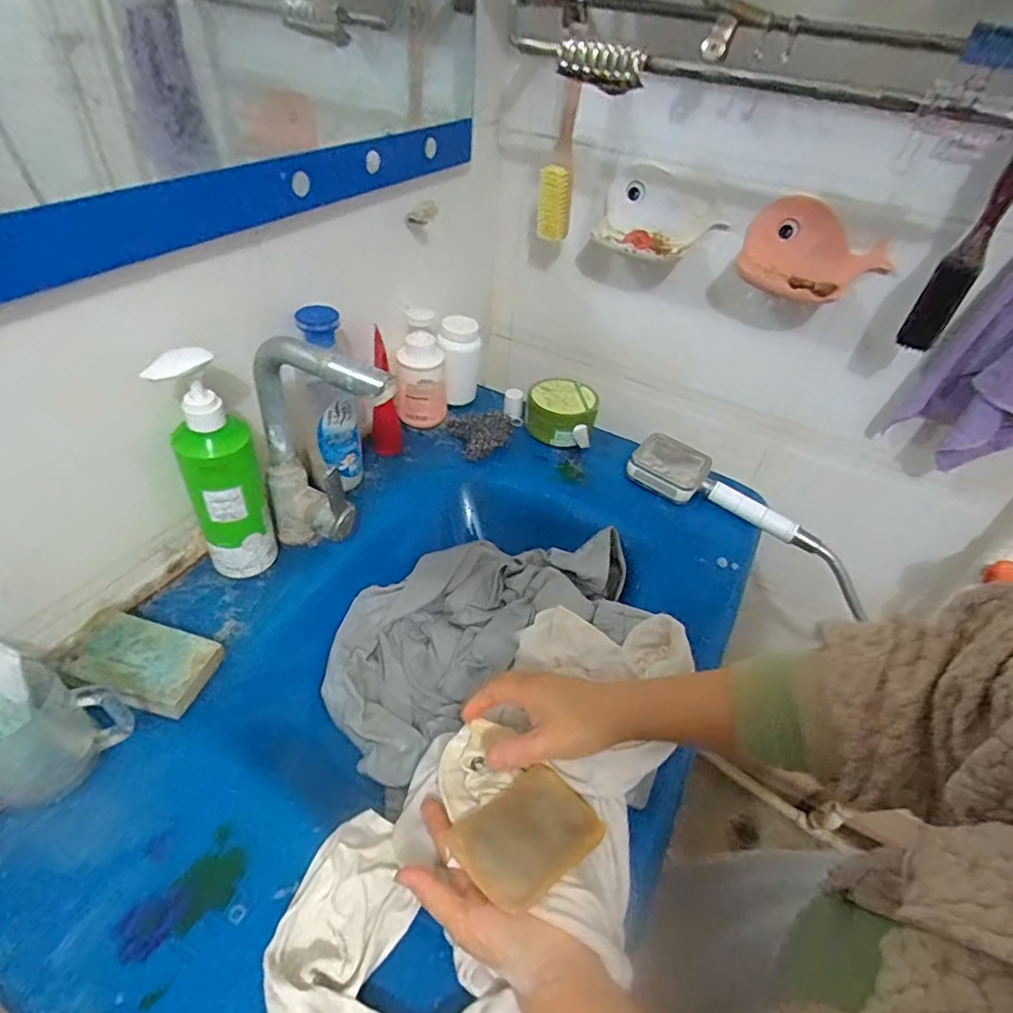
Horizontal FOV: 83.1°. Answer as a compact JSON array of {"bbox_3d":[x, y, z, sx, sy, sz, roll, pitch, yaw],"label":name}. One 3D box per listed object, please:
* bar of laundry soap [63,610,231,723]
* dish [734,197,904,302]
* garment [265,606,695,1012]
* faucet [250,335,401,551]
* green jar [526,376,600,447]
[{"bbox_3d":[-0.322,0.139,0.514,0.117,0.025,0.074,17,43,11],"label":"bar of laundry soap"},{"bbox_3d":[0.354,-0.290,0.661,0.164,0.087,0.065,24,45,18],"label":"dish"},{"bbox_3d":[0.007,0.231,0.444,0.198,0.073,0.408,25,46,19],"label":"garment"},{"bbox_3d":[-0.173,-0.037,0.552,0.156,0.246,0.052,31,47,24],"label":"faucet"},{"bbox_3d":[0.079,-0.137,0.835,0.100,0.057,0.080,9,42,3],"label":"green jar"}]

